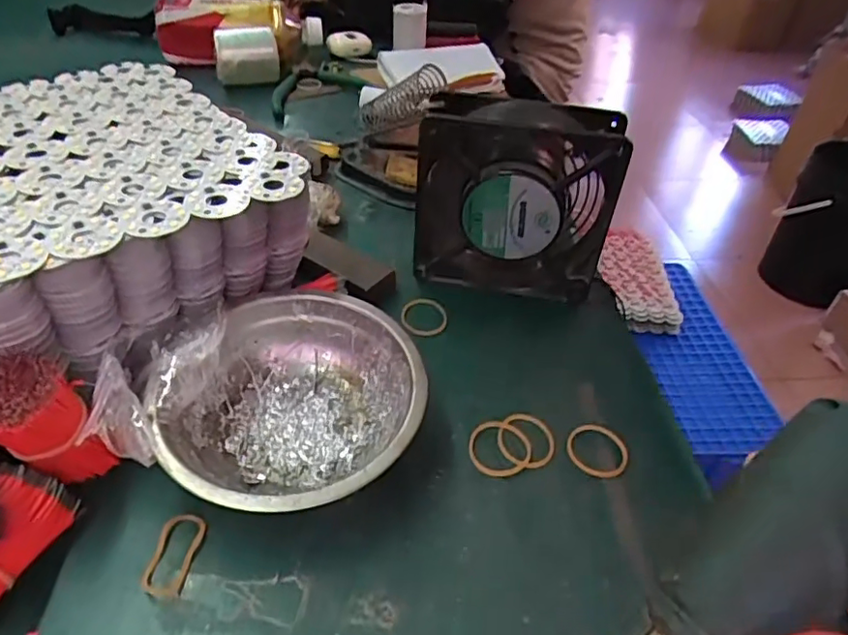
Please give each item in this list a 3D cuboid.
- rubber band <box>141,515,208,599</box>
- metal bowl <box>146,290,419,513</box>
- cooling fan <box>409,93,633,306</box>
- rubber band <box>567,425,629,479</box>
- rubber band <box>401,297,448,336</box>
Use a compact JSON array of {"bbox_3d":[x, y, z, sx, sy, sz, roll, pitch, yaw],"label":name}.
[{"bbox_3d":[-0.108,0.102,0.255,0.018,0.004,0.036,6,42,1],"label":"rubber band"},{"bbox_3d":[-0.059,0.046,0.294,0.113,0.043,0.124,3,42,-3],"label":"metal bowl"},{"bbox_3d":[0.057,-0.072,0.381,0.121,0.124,0.043,8,42,3],"label":"cooling fan"},{"bbox_3d":[0.092,0.070,0.312,0.032,0.004,0.031,3,42,-3],"label":"rubber band"},{"bbox_3d":[0.001,-0.002,0.383,0.030,0.004,0.035,1,42,-5],"label":"rubber band"}]

